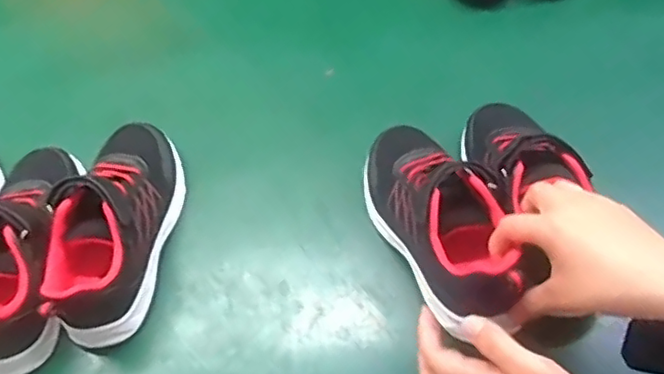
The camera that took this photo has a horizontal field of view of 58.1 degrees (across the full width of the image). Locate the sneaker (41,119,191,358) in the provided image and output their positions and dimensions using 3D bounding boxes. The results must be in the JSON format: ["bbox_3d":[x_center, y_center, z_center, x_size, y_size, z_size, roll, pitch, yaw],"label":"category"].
[{"bbox_3d":[-0.192,0.024,0.535,0.079,0.078,0.214,6,56,7],"label":"sneaker"}]

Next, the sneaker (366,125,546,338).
[{"bbox_3d":[0.087,0.019,0.500,0.077,0.077,0.211,-19,44,-10],"label":"sneaker"}]

